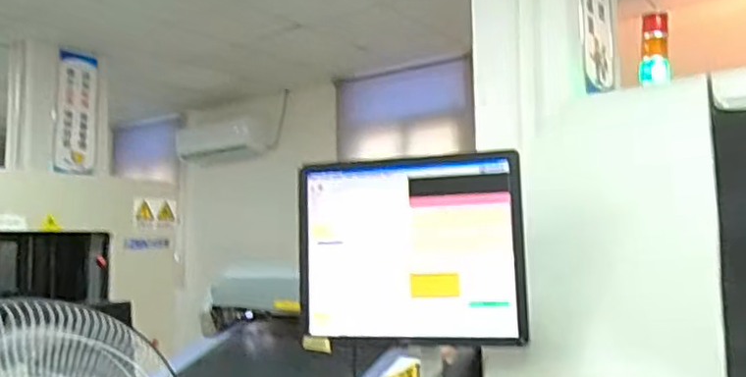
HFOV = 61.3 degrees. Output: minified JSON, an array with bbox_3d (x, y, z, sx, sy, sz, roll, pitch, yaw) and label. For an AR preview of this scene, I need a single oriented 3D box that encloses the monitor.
[{"bbox_3d":[0.058,0.101,1.039,0.374,0.291,0.045,-3,-5,16],"label":"monitor"}]

